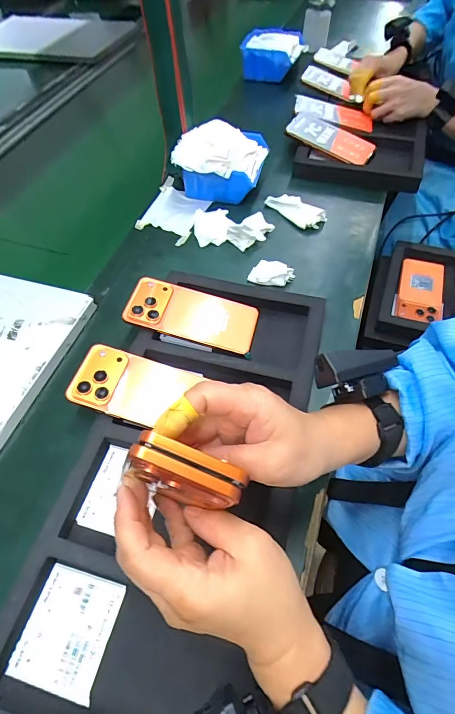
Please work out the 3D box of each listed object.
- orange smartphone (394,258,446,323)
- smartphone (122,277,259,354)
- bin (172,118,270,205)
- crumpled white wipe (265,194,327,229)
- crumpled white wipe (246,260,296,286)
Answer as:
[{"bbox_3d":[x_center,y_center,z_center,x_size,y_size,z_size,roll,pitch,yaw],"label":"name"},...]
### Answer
[{"bbox_3d":[0.354,-0.120,0.692,0.074,0.016,0.153,13,58,12],"label":"orange smartphone"},{"bbox_3d":[-0.044,-0.056,0.484,0.162,0.008,0.078,16,59,0],"label":"smartphone"},{"bbox_3d":[-0.010,-0.331,0.643,0.135,0.083,0.135,13,59,10],"label":"bin"},{"bbox_3d":[0.116,-0.249,0.629,0.055,0.019,0.099,-38,64,-20],"label":"crumpled white wipe"},{"bbox_3d":[0.064,-0.124,0.550,0.064,0.014,0.039,0,57,2],"label":"crumpled white wipe"}]

